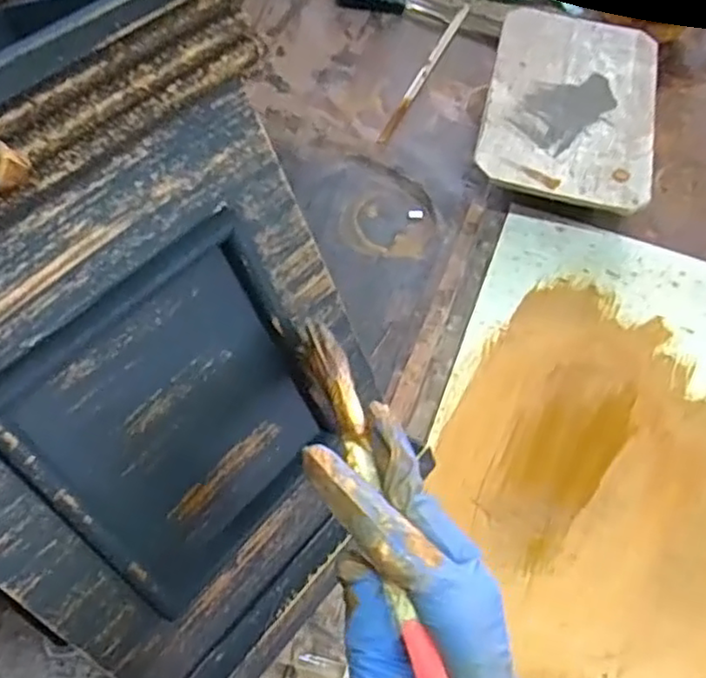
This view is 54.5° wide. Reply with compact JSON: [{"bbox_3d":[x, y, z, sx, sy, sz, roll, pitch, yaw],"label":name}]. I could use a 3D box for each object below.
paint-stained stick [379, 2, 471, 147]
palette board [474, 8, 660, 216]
[{"bbox_3d":[0.078,-0.292,0.743,0.012,0.013,0.224,25,64,10],"label":"paint-stained stick"},{"bbox_3d":[0.211,-0.230,0.659,0.158,0.010,0.242,14,63,3],"label":"palette board"}]

